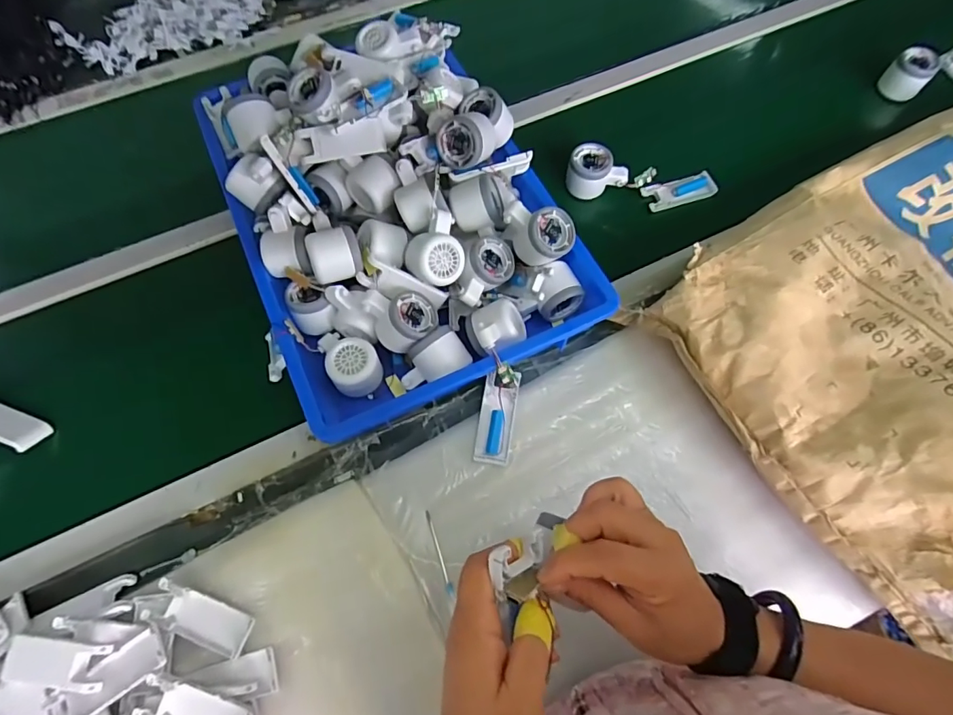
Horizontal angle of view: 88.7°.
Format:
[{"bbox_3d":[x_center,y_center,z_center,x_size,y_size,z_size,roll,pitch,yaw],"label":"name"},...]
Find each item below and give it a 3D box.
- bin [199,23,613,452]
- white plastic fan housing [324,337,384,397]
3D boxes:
[{"bbox_3d":[-0.111,-0.204,0.607,0.365,0.142,0.524,-23,69,-11],"label":"bin"},{"bbox_3d":[-0.140,0.009,0.558,0.055,0.035,0.063,-28,70,-12],"label":"white plastic fan housing"}]

